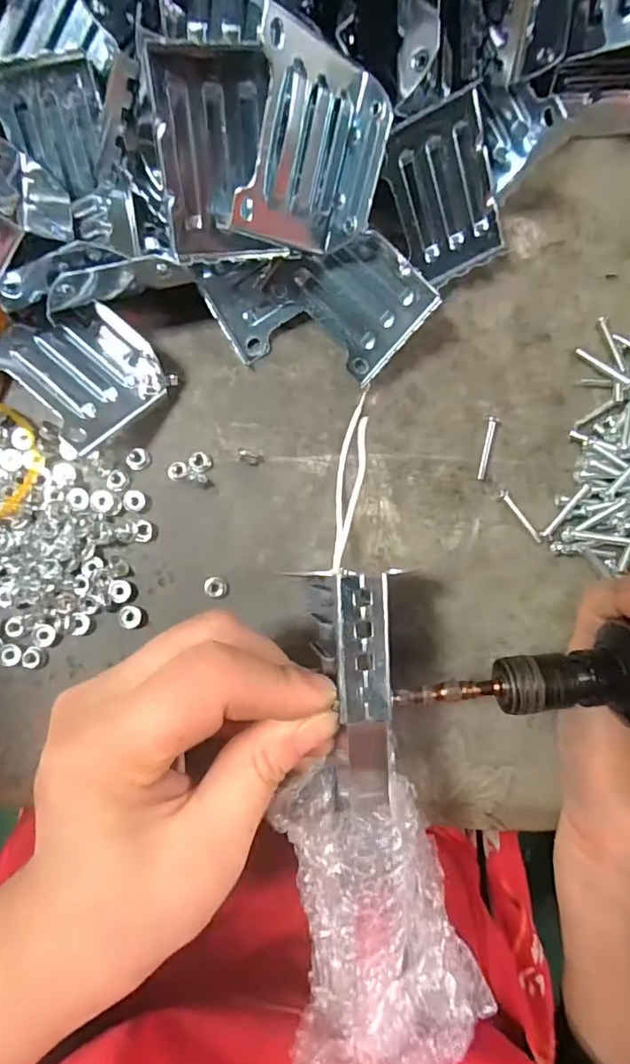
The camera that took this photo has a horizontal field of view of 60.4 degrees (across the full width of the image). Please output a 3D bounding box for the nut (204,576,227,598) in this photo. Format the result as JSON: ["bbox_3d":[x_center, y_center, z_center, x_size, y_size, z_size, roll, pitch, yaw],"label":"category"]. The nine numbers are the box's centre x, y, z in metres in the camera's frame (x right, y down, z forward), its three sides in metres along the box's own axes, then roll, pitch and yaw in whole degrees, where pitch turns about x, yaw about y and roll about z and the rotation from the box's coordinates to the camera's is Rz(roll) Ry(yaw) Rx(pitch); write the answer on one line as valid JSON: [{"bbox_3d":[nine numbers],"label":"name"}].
[{"bbox_3d":[-0.041,0.023,0.223,0.010,0.006,0.008,22,86,-3],"label":"nut"}]

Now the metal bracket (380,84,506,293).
[{"bbox_3d":[0.052,-0.134,0.216,0.038,0.006,0.059,-25,127,6],"label":"metal bracket"}]

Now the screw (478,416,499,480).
[{"bbox_3d":[0.074,-0.036,0.232,0.004,0.005,0.028,13,87,-3],"label":"screw"}]

